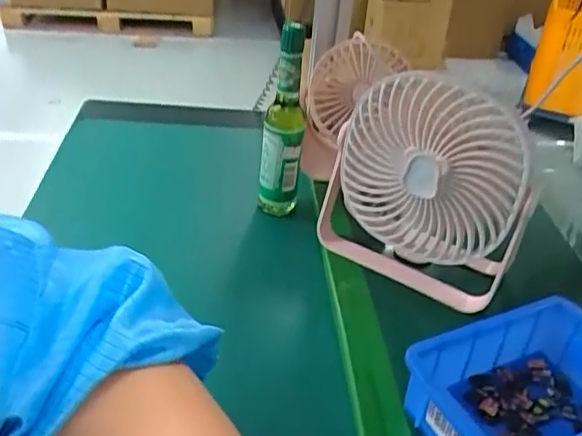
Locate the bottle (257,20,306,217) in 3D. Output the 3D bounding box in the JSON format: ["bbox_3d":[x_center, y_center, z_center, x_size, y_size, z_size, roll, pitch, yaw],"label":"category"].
[{"bbox_3d":[-0.007,-0.084,0.552,0.039,0.192,0.042,3,35,-5],"label":"bottle"}]

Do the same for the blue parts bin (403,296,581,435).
[{"bbox_3d":[0.156,0.114,0.375,0.149,0.050,0.096,-12,38,-23],"label":"blue parts bin"}]

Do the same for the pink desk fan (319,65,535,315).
[{"bbox_3d":[0.110,-0.029,0.482,0.169,0.176,0.064,20,37,20],"label":"pink desk fan"}]

